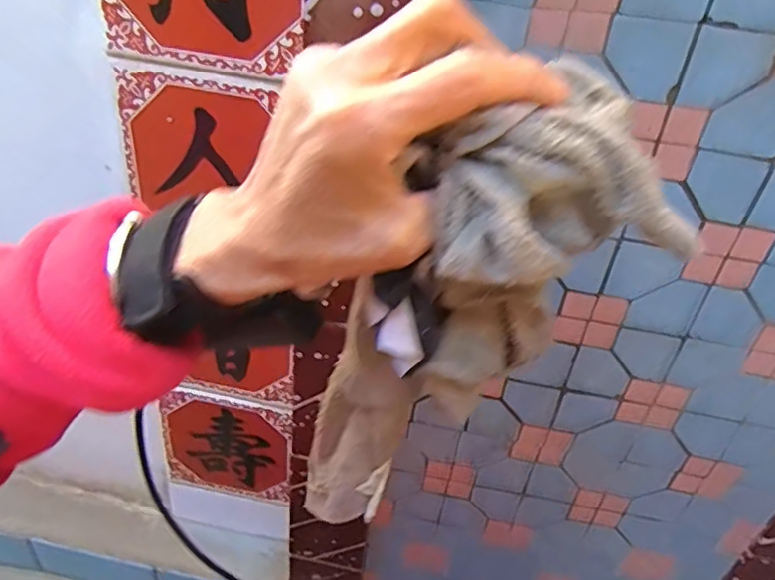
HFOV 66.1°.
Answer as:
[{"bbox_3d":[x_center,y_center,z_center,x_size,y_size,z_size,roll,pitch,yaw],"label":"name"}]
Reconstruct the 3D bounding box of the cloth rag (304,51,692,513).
[{"bbox_3d":[0.022,0.035,0.283,0.077,0.271,0.065,43,44,13],"label":"cloth rag"}]

